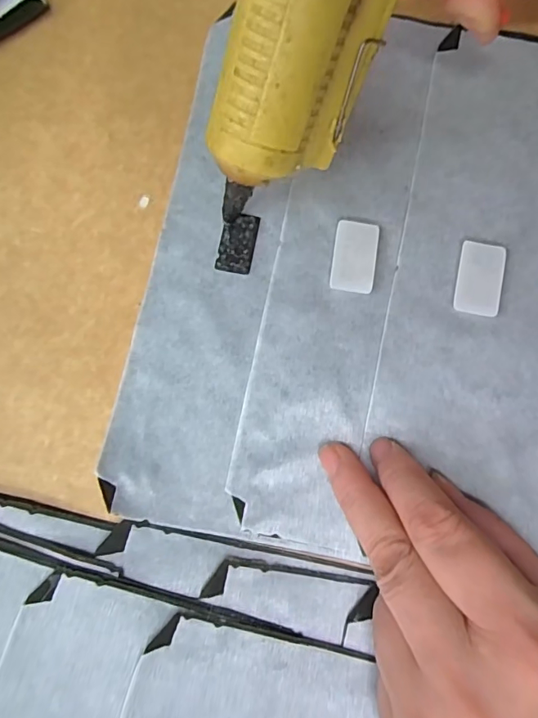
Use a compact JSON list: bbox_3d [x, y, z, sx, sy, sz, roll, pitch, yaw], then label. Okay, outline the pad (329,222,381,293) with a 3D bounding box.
[{"bbox_3d":[0.039,-0.046,0.215,0.019,0.004,0.033,8,80,1],"label":"pad"}]

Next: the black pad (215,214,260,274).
[{"bbox_3d":[-0.014,-0.054,0.218,0.016,0.004,0.028,11,80,2],"label":"black pad"}]

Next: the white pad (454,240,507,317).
[{"bbox_3d":[0.094,-0.036,0.210,0.019,0.004,0.033,12,80,2],"label":"white pad"}]

